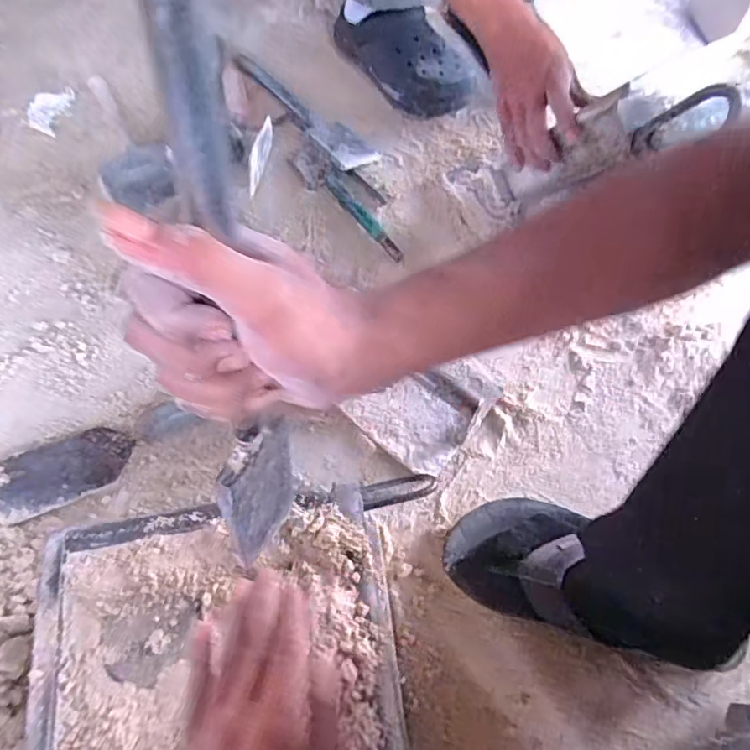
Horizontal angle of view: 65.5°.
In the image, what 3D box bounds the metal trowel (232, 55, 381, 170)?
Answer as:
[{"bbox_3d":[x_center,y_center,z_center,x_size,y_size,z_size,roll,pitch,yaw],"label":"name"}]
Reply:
[{"bbox_3d":[-0.112,-0.382,0.839,0.270,0.024,0.063,42,67,17],"label":"metal trowel"}]

